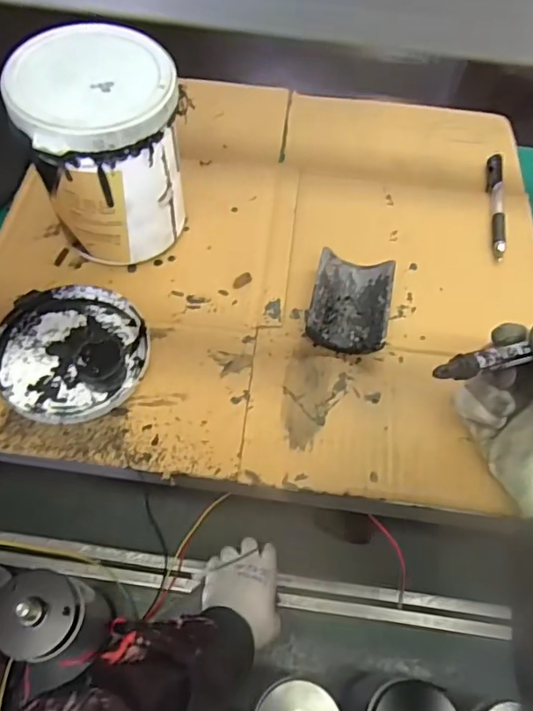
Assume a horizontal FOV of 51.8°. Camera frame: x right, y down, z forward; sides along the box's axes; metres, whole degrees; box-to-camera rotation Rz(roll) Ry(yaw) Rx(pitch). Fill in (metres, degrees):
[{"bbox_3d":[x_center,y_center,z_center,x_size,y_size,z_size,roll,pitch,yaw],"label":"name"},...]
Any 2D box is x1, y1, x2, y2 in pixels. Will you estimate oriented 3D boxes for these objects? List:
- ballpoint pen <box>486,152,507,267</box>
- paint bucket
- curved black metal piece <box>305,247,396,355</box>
[{"bbox_3d":[0.226,-0.149,0.536,0.015,0.011,0.143,11,59,3],"label":"ballpoint pen"},{"bbox_3d":[-0.125,-0.154,0.442,0.109,0.153,0.109,2,60,-3],"label":"paint bucket"},{"bbox_3d":[0.070,-0.044,0.462,0.064,0.024,0.087,12,60,3],"label":"curved black metal piece"}]

